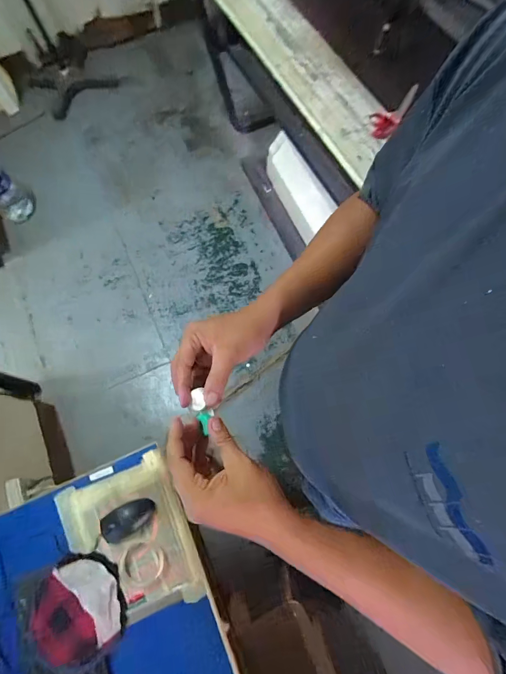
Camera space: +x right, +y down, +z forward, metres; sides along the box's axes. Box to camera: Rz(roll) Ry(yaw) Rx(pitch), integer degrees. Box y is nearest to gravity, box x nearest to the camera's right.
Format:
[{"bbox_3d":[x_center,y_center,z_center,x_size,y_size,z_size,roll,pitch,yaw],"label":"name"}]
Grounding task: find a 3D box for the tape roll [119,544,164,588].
[{"bbox_3d":[-0.225,0.461,0.683,0.083,0.017,0.077,0,70,-1],"label":"tape roll"}]

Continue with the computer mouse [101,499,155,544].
[{"bbox_3d":[-0.262,0.378,0.701,0.113,0.028,0.061,-32,73,-8],"label":"computer mouse"}]

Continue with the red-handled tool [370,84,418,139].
[{"bbox_3d":[0.393,-0.638,0.939,0.074,0.023,0.233,32,76,12],"label":"red-handled tool"}]

